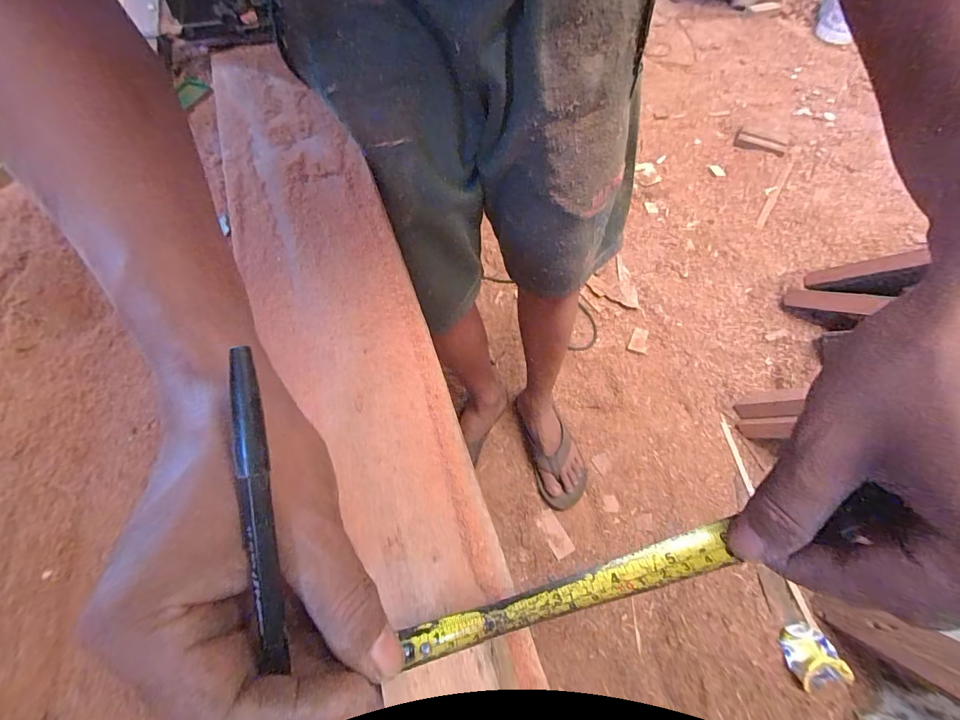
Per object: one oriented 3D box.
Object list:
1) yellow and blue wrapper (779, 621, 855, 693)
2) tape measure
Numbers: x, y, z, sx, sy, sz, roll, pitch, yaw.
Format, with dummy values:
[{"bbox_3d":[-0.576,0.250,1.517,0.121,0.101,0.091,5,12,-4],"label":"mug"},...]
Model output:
[{"bbox_3d":[0.551,0.493,0.721,0.081,0.018,0.087,-27,40,-1],"label":"yellow and blue wrapper"},{"bbox_3d":[0.037,0.094,0.175,0.138,0.008,0.015,-16,62,-6],"label":"tape measure"}]

